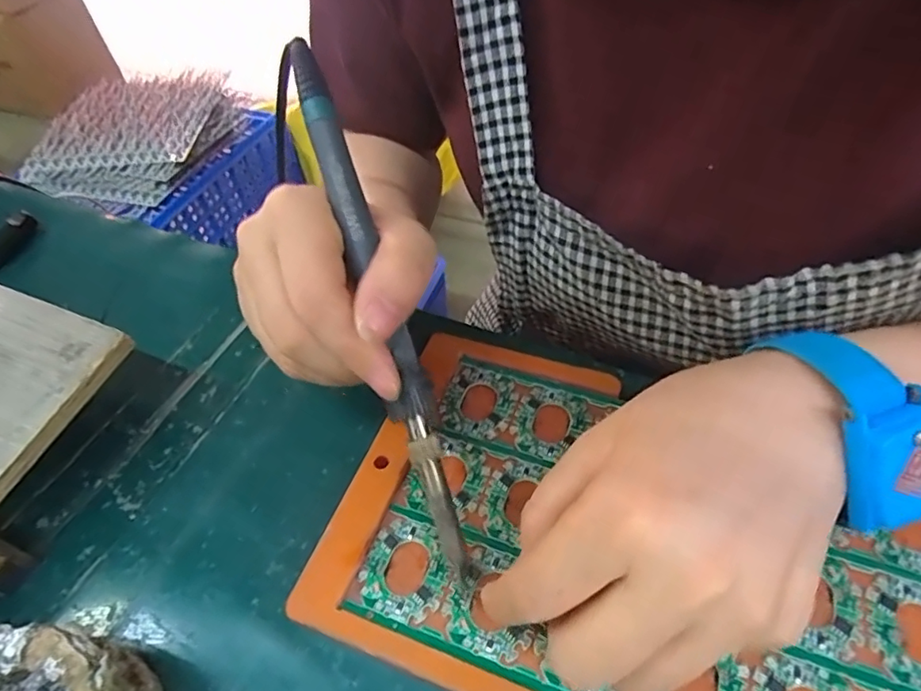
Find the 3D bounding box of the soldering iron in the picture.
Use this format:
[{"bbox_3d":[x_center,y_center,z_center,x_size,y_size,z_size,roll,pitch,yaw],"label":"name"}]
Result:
[{"bbox_3d":[-0.032,-0.010,0.198,0.023,0.016,0.197,-20,89,-14],"label":"soldering iron"}]

